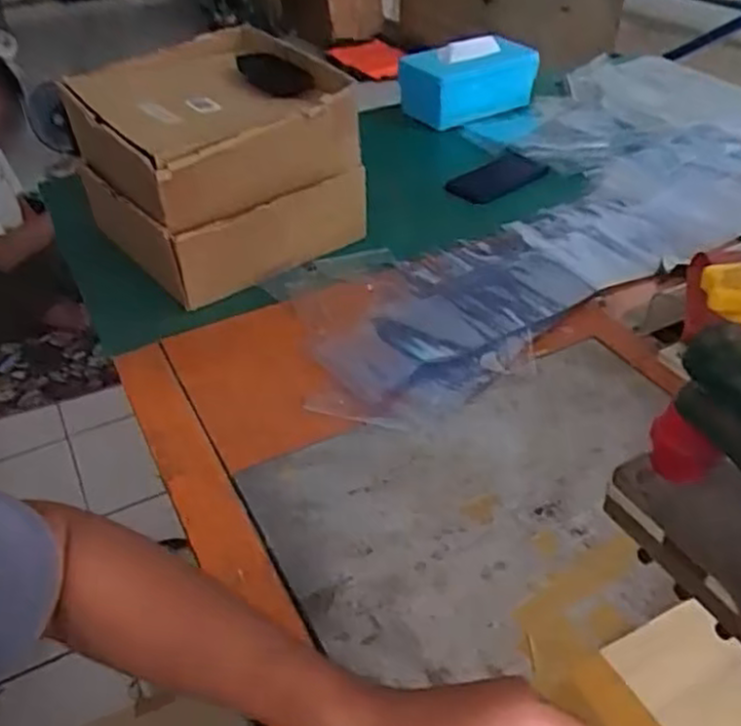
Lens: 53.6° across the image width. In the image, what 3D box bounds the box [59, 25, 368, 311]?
[{"bbox_3d":[-0.189,-0.255,0.917,0.277,0.199,0.307,-26,44,-27],"label":"box"}]

